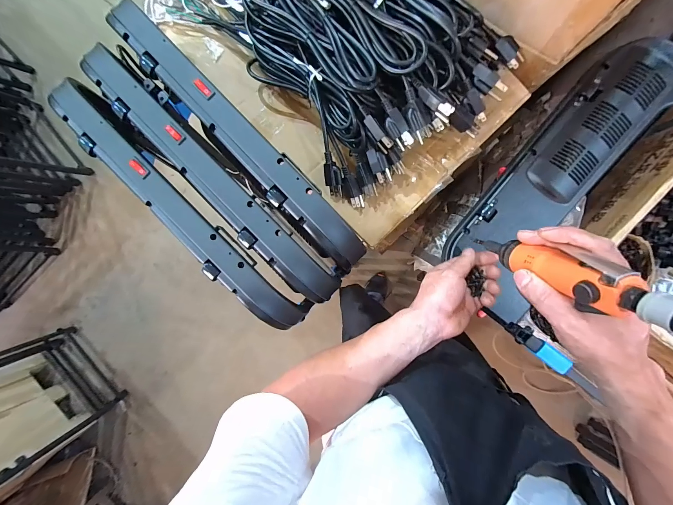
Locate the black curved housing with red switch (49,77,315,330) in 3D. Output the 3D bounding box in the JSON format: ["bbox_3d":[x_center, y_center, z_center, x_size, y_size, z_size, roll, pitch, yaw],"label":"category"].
[{"bbox_3d":[-0.213,-0.058,0.381,0.428,0.060,0.066,44,96,3],"label":"black curved housing with red switch"}]

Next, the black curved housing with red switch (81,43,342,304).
[{"bbox_3d":[-0.161,-0.093,0.382,0.060,0.068,0.433,-45,87,6],"label":"black curved housing with red switch"}]

